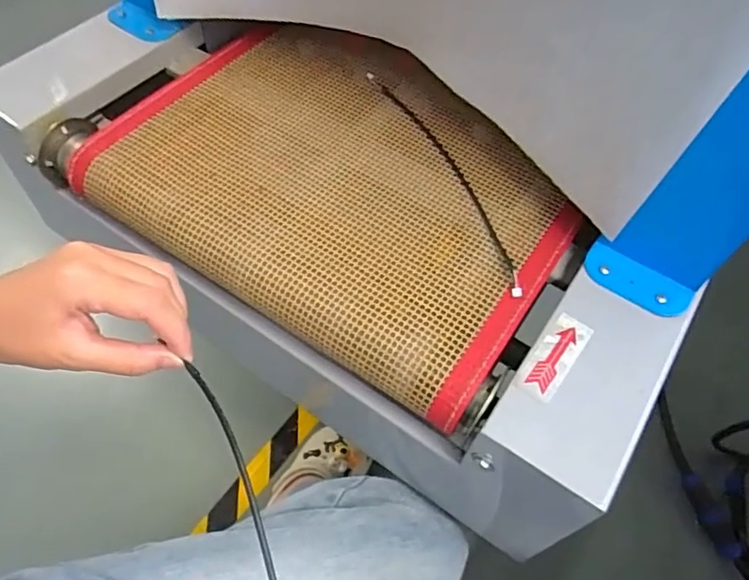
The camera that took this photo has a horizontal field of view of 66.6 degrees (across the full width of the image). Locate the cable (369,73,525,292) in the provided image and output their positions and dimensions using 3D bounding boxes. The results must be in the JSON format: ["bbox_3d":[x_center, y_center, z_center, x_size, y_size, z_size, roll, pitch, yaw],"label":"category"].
[{"bbox_3d":[0.064,-0.106,0.502,0.029,0.010,0.281,-20,61,-13],"label":"cable"}]

